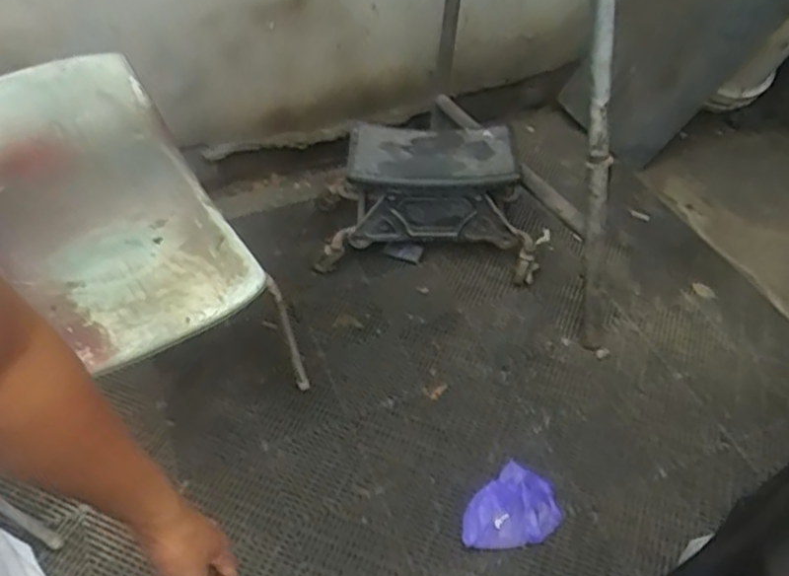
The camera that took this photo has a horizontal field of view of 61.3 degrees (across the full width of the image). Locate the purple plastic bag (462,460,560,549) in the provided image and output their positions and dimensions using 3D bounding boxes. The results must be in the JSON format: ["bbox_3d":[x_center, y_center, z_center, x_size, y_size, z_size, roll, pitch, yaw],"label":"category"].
[{"bbox_3d":[0.240,0.471,1.404,0.221,0.067,0.156,-25,55,-23],"label":"purple plastic bag"}]

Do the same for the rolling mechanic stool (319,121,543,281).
[{"bbox_3d":[0.101,-0.246,1.861,0.601,0.337,0.280,7,49,3],"label":"rolling mechanic stool"}]

